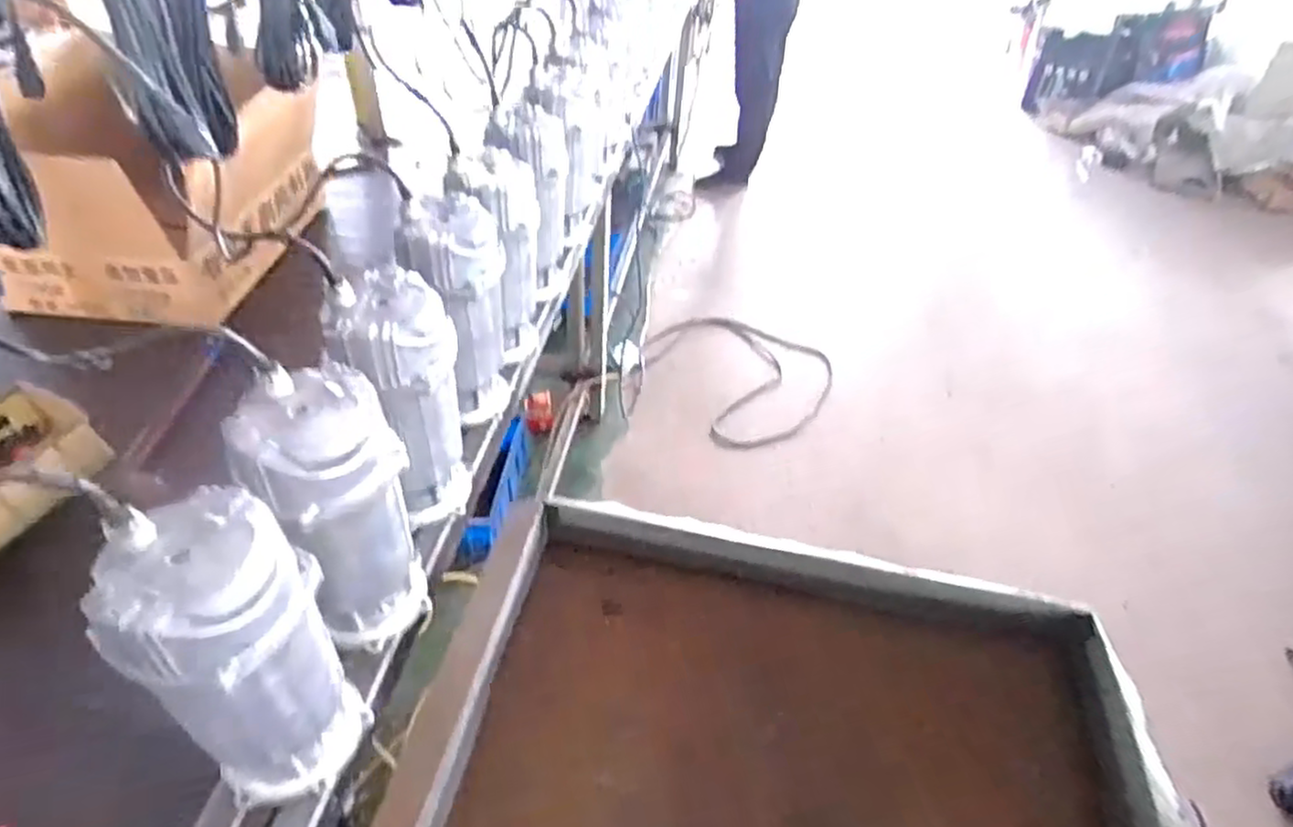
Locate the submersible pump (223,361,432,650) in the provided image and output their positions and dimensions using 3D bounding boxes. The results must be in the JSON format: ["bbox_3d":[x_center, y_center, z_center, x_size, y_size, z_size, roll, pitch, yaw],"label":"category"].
[{"bbox_3d":[-0.295,0.110,0.711,0.130,0.299,0.110,-19,47,-22],"label":"submersible pump"}]

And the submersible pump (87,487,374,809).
[{"bbox_3d":[-0.330,0.210,0.602,0.118,0.298,0.125,2,43,-2],"label":"submersible pump"}]

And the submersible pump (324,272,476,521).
[{"bbox_3d":[-0.273,-0.005,0.831,0.124,0.289,0.121,-15,46,-19],"label":"submersible pump"}]

